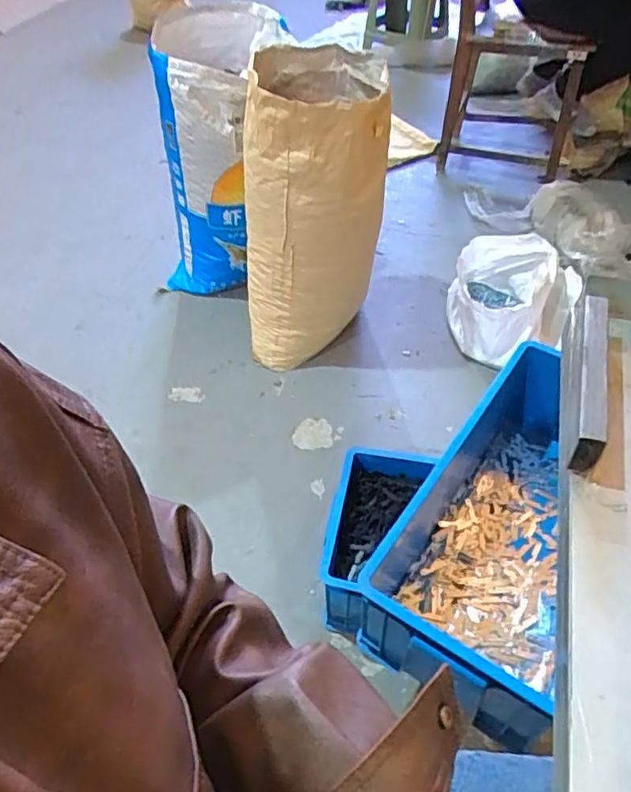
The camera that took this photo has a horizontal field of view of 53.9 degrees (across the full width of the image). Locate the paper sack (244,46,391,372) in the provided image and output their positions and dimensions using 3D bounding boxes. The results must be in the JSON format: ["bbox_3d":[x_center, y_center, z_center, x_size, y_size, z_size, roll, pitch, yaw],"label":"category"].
[{"bbox_3d":[-0.007,-0.462,1.568,0.337,0.660,0.395,1,47,3],"label":"paper sack"}]

